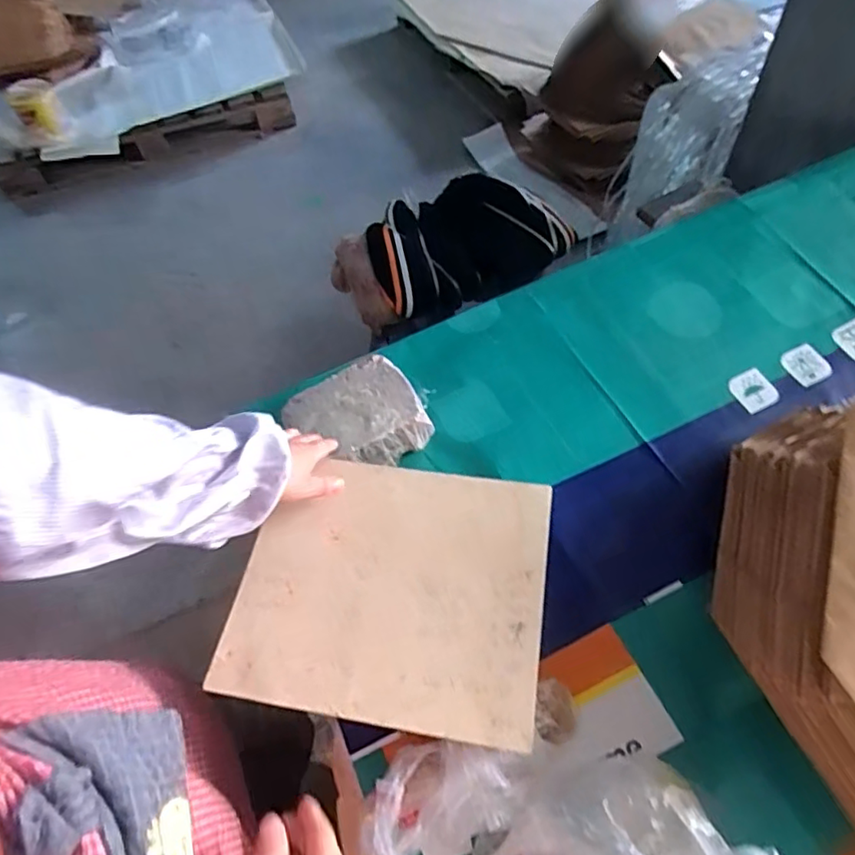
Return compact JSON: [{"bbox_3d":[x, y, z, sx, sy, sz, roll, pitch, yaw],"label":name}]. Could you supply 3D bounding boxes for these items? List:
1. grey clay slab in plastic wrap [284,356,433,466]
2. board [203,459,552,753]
[{"bbox_3d":[-0.086,-0.004,0.709,0.151,0.065,0.126,-29,58,-15],"label":"grey clay slab in plastic wrap"},{"bbox_3d":[-0.035,0.143,0.551,0.279,0.012,0.234,7,56,9],"label":"board"}]

